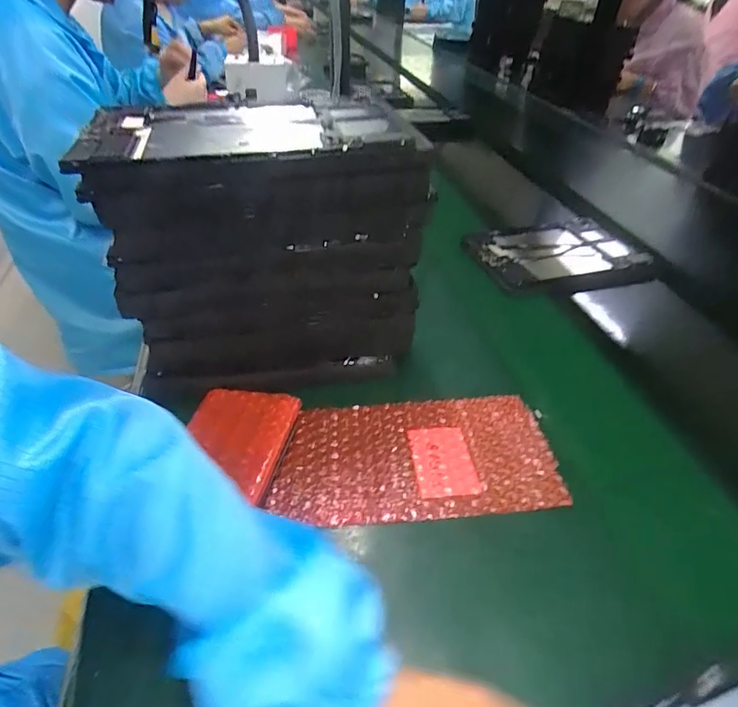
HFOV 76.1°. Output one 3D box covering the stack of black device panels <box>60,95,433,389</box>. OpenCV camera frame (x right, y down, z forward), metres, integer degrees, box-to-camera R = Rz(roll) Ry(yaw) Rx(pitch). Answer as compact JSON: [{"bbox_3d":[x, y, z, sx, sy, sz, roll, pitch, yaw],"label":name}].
[{"bbox_3d":[-0.089,-0.095,0.433,0.239,0.240,0.136,-8,42,-12],"label":"stack of black device panels"}]

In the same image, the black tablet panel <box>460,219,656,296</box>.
[{"bbox_3d":[0.270,-0.144,0.688,0.251,0.017,0.157,-11,45,-17],"label":"black tablet panel"}]

